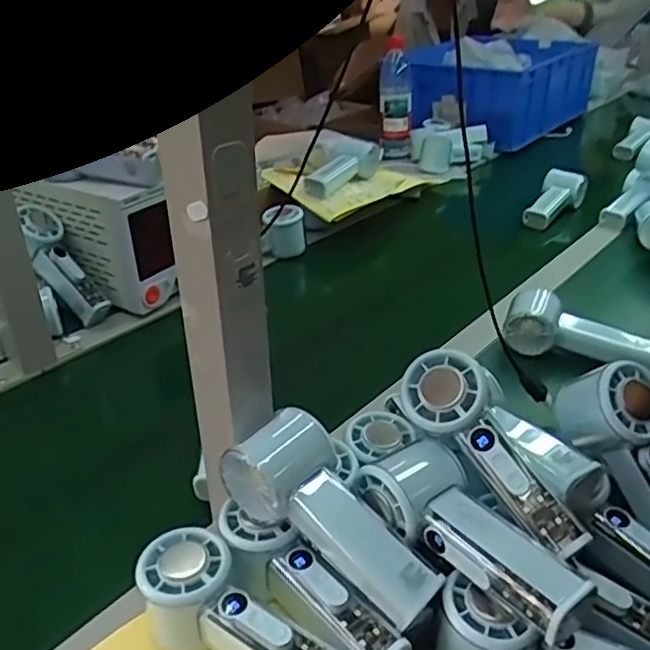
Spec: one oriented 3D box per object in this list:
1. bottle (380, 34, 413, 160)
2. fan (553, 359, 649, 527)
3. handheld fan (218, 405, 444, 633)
[{"bbox_3d":[0.140,-0.438,1.284,0.061,0.215,0.066,0,31,3],"label":"bottle"},{"bbox_3d":[0.226,0.105,0.468,0.047,0.070,0.156,-23,79,-32],"label":"fan"},{"bbox_3d":[0.004,0.123,0.416,0.152,0.050,0.059,41,47,21],"label":"handheld fan"}]

